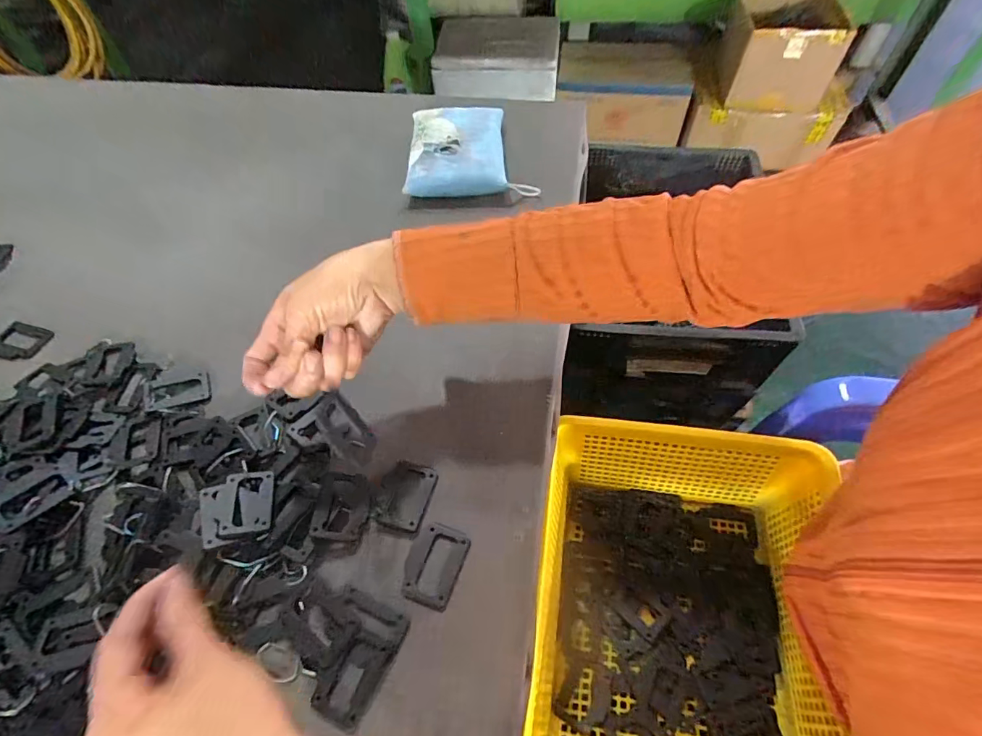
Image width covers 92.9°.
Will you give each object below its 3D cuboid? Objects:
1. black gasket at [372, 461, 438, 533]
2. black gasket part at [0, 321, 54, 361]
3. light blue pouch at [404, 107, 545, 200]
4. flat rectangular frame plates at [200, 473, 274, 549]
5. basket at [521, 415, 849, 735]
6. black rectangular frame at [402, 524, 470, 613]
[{"bbox_3d":[-0.066,0.096,0.355,0.038,0.009,0.050,13,59,11],"label":"black gasket"},{"bbox_3d":[-0.454,-0.025,0.451,0.052,0.006,0.040,18,60,14],"label":"black gasket part"},{"bbox_3d":[-0.028,-0.270,0.574,0.142,0.025,0.154,-4,57,1],"label":"light blue pouch"},{"bbox_3d":[-0.183,0.100,0.335,0.047,0.006,0.052,-6,47,-16],"label":"flat rectangular frame plates"},{"bbox_3d":[0.150,0.194,0.373,0.226,0.104,0.284,10,59,10],"label":"basket"},{"bbox_3d":[-0.041,0.139,0.332,0.039,0.004,0.053,17,60,13],"label":"black rectangular frame"}]

